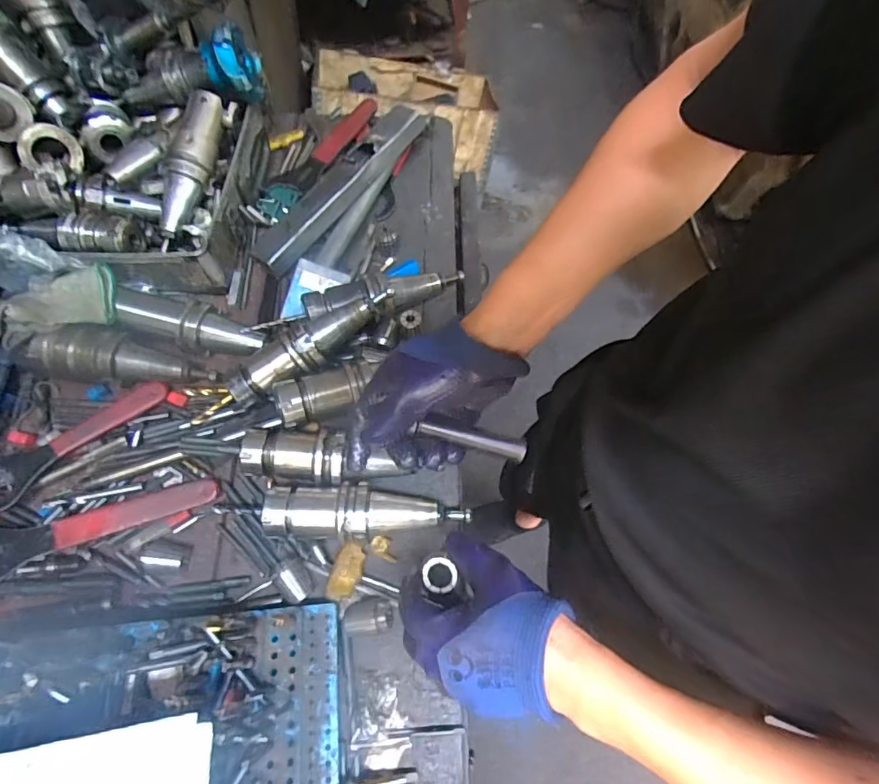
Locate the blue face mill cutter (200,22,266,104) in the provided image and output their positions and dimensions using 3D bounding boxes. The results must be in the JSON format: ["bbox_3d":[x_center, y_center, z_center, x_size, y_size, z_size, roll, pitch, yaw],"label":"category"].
[{"bbox_3d":[-0.260,-0.414,0.629,0.067,0.082,0.077,-17,65,-9],"label":"blue face mill cutter"}]

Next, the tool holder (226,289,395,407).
[{"bbox_3d":[-0.137,-0.051,0.542,0.195,0.050,0.052,-31,68,-15],"label":"tool holder"}]

